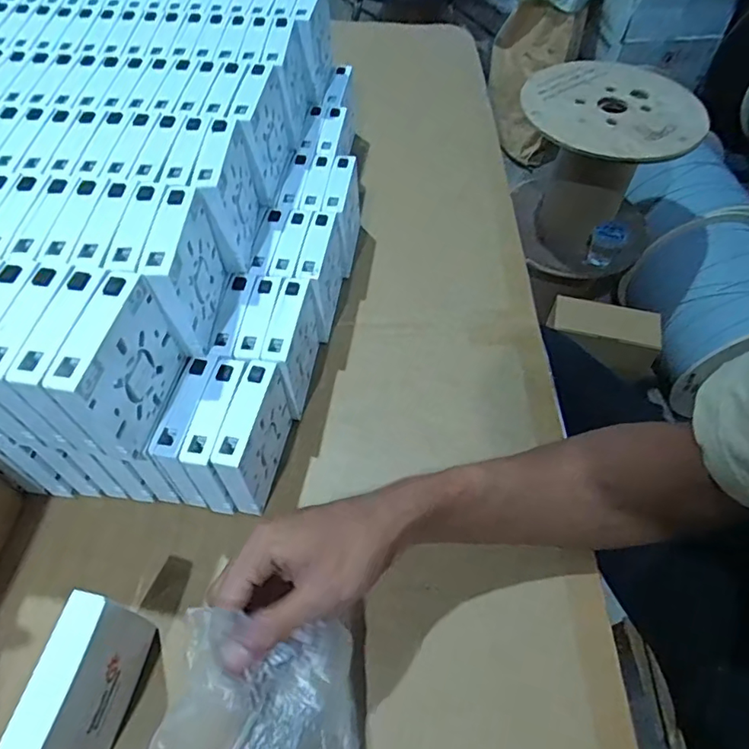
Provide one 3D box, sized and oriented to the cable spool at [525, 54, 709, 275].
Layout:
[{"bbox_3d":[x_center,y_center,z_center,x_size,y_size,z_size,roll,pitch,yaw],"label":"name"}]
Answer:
[{"bbox_3d":[0.458,-0.429,1.184,0.338,0.324,0.339,23,59,14],"label":"cable spool"}]

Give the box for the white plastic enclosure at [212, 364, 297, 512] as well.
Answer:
[{"bbox_3d":[-0.089,0.050,0.411,0.024,0.087,0.087,9,56,5],"label":"white plastic enclosure"}]

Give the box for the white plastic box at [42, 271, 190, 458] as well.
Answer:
[{"bbox_3d":[-0.156,-0.002,0.340,0.024,0.088,0.090,10,56,5],"label":"white plastic box"}]

